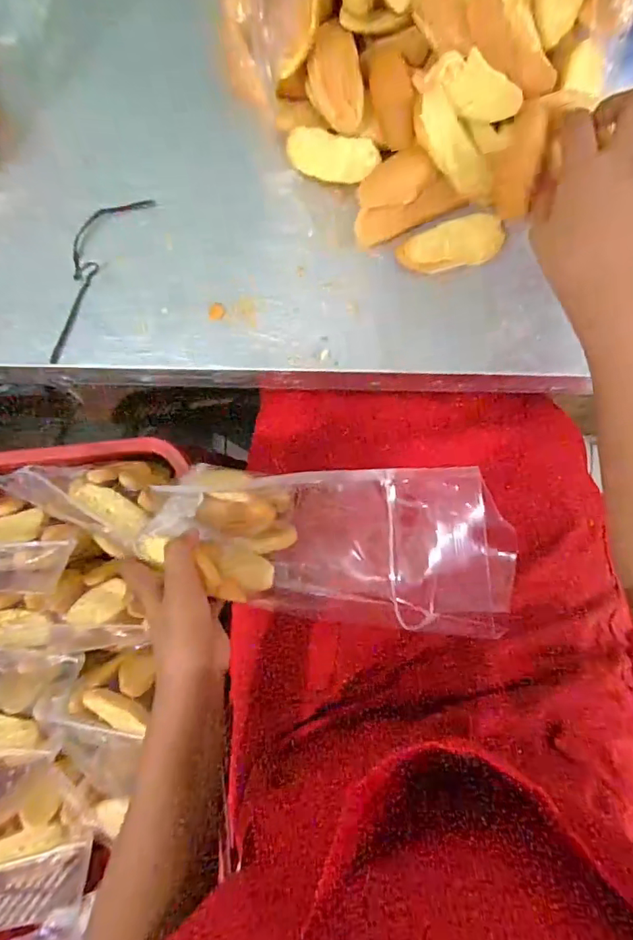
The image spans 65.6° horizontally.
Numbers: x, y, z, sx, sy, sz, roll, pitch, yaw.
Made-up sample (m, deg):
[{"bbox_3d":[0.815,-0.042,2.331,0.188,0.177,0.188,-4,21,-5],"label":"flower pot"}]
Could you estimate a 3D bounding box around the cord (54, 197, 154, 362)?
[{"bbox_3d":[-0.221,-0.190,0.466,0.050,0.009,0.174,32,91,6],"label":"cord"}]

